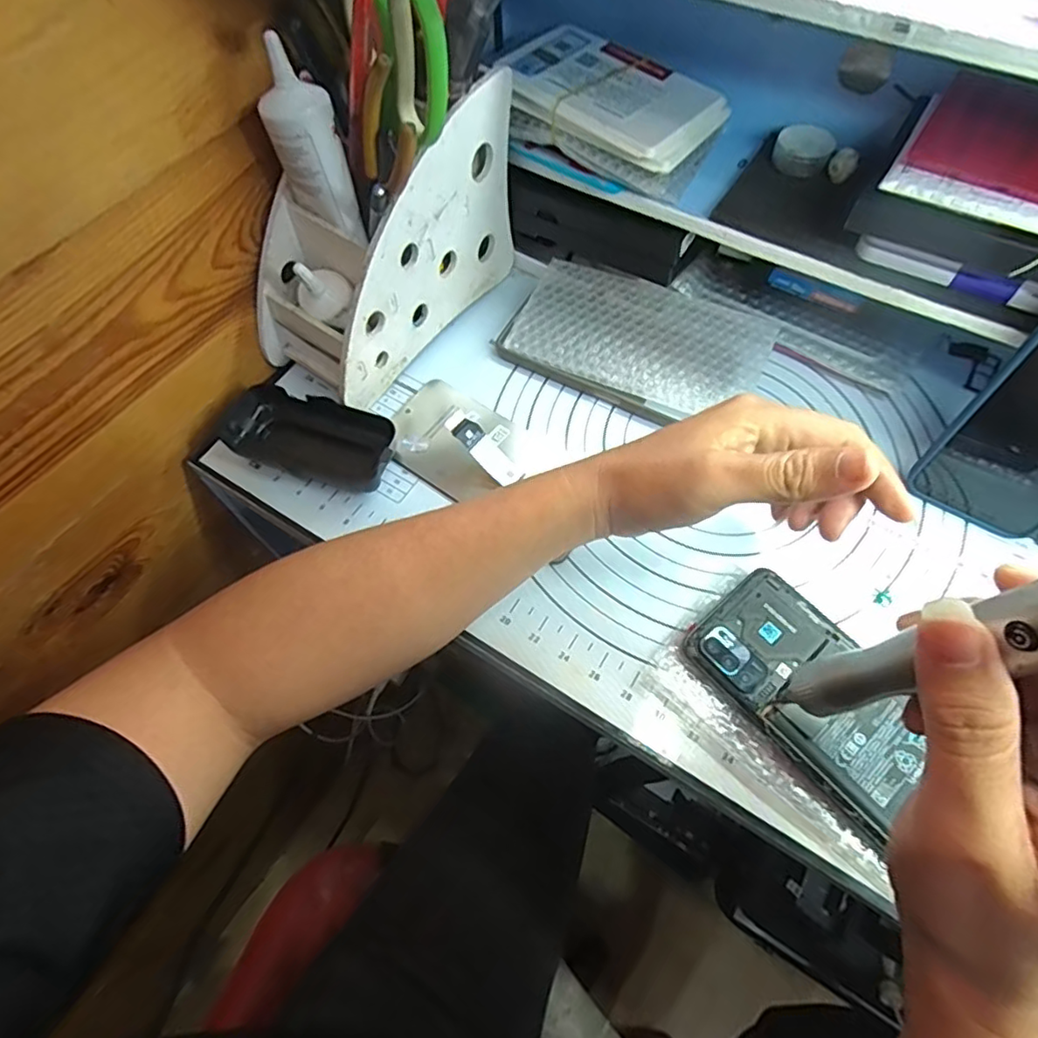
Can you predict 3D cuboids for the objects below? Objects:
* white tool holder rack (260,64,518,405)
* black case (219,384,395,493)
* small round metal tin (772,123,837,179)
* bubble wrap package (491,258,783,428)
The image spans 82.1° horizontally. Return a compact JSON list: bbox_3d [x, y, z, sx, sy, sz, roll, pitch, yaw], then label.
[{"bbox_3d":[-0.084,-0.179,0.390,0.081,0.135,0.189,40,70,19],"label":"white tool holder rack"},{"bbox_3d":[-0.133,-0.053,0.392,0.111,0.027,0.047,19,65,10],"label":"black case"},{"bbox_3d":[0.178,-0.231,0.375,0.034,0.015,0.030,17,64,9],"label":"small round metal tin"},{"bbox_3d":[0.082,-0.126,0.426,0.171,0.025,0.097,28,66,14],"label":"bubble wrap package"}]

